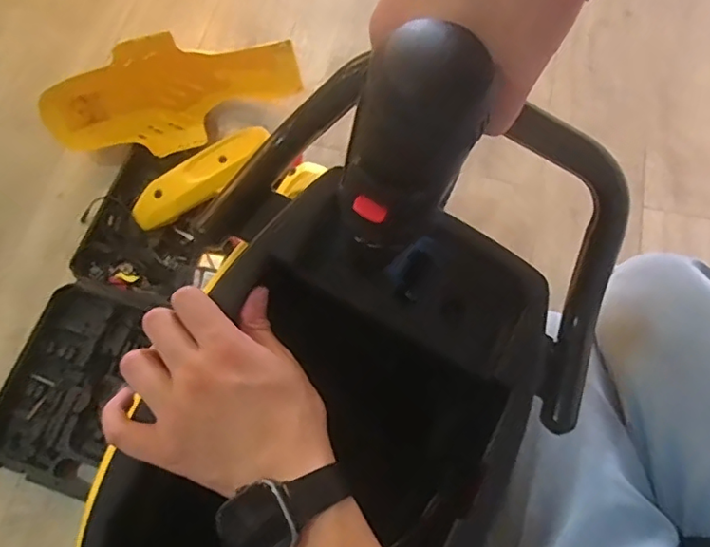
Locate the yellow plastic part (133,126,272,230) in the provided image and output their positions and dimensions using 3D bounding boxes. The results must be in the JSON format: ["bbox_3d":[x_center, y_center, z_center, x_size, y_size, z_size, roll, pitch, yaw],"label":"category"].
[{"bbox_3d":[-0.291,-0.186,1.060,0.296,0.042,0.100,-29,70,-9],"label":"yellow plastic part"}]

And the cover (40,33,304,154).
[{"bbox_3d":[-0.361,-0.344,1.104,0.485,0.202,0.202,-23,70,-7],"label":"cover"}]

